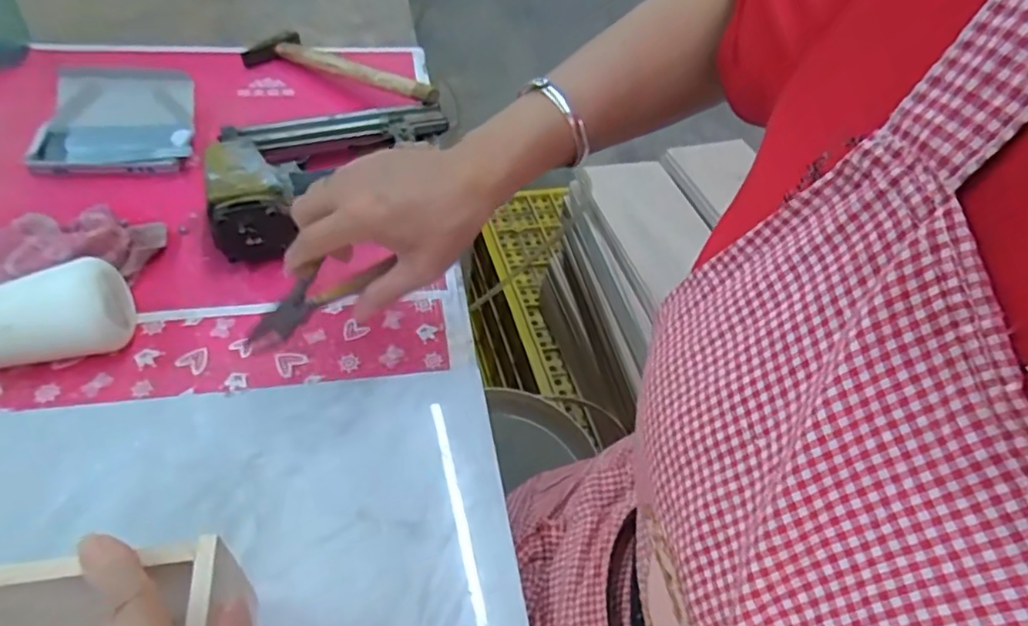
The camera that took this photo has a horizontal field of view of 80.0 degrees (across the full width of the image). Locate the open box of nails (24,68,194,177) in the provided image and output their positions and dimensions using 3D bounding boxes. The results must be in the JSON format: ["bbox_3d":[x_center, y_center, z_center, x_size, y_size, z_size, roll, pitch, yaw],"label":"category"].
[{"bbox_3d":[-0.381,-0.183,0.585,0.135,0.036,0.125,-7,50,-13],"label":"open box of nails"}]

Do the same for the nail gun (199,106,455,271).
[{"bbox_3d":[-0.153,-0.133,0.552,0.222,0.062,0.160,-13,52,-18],"label":"nail gun"}]

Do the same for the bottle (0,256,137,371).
[{"bbox_3d":[-0.344,0.004,0.412,0.160,0.055,0.060,-3,49,-10],"label":"bottle"}]

